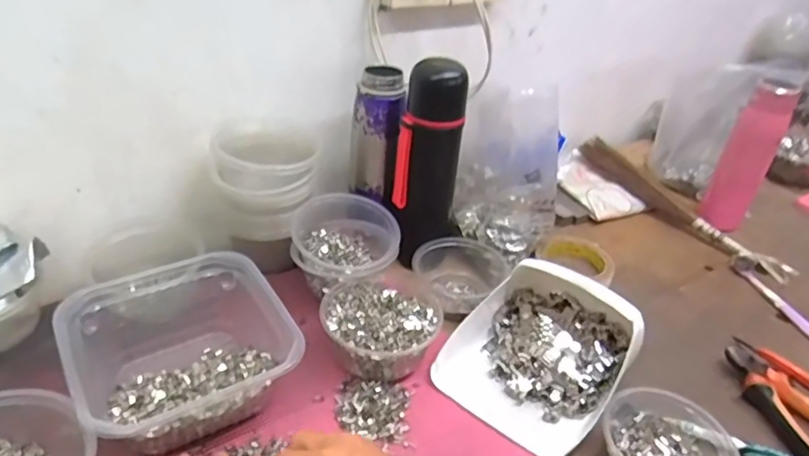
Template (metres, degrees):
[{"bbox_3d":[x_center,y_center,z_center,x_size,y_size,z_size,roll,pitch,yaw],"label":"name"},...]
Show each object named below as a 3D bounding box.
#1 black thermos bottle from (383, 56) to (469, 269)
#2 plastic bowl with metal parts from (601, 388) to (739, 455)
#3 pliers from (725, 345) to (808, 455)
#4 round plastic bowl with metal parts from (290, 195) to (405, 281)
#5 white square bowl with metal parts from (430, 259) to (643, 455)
[{"bbox_3d":[0.028,-0.077,0.658,0.084,0.218,0.066,5,35,-4],"label":"black thermos bottle"},{"bbox_3d":[0.227,0.189,0.497,0.114,0.056,0.104,5,35,-3],"label":"plastic bowl with metal parts"},{"bbox_3d":[0.374,0.178,0.564,0.074,0.023,0.147,-9,38,-21],"label":"pliers"},{"bbox_3d":[-0.063,0.004,0.636,0.114,0.065,0.107,5,35,-4],"label":"round plastic bowl with metal parts"},{"bbox_3d":[0.134,0.112,0.561,0.153,0.088,0.167,28,40,27],"label":"white square bowl with metal parts"}]

